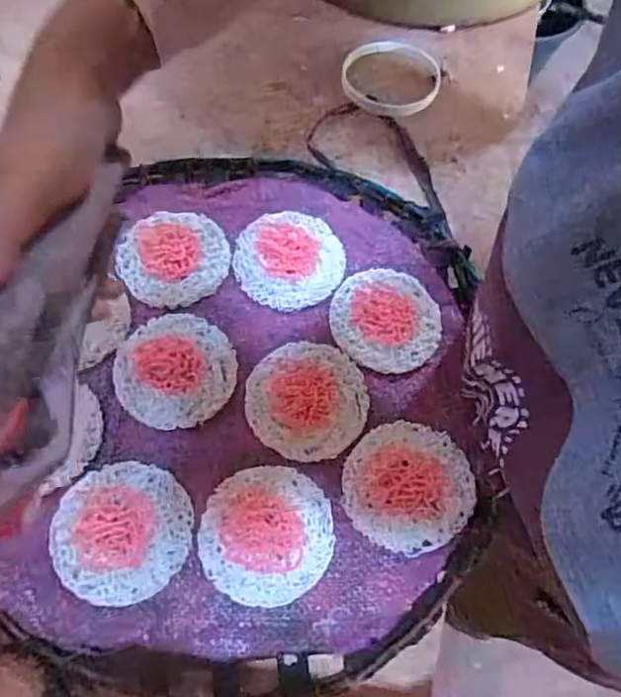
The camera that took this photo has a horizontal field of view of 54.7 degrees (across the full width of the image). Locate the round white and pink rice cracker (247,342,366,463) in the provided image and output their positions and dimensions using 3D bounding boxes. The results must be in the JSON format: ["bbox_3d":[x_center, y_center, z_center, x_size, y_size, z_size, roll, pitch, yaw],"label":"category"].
[{"bbox_3d":[-0.002,0.034,0.406,0.079,0.004,0.080,1,65,-3],"label":"round white and pink rice cracker"}]

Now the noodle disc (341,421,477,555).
[{"bbox_3d":[0.062,0.085,0.378,0.077,0.008,0.082,1,65,-3],"label":"noodle disc"}]

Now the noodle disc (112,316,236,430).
[{"bbox_3d":[-0.092,0.013,0.409,0.079,0.008,0.080,1,65,-3],"label":"noodle disc"}]

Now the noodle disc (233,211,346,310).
[{"bbox_3d":[-0.016,-0.068,0.452,0.080,0.005,0.079,1,65,-3],"label":"noodle disc"}]

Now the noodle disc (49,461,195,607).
[{"bbox_3d":[-0.112,0.108,0.358,0.078,0.006,0.081,1,65,-3],"label":"noodle disc"}]

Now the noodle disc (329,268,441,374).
[{"bbox_3d":[0.055,-0.022,0.435,0.077,0.004,0.079,1,65,-3],"label":"noodle disc"}]

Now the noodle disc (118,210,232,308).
[{"bbox_3d":[-0.103,-0.070,0.448,0.080,0.006,0.078,1,65,-3],"label":"noodle disc"}]

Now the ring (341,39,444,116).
[{"bbox_3d":[0.075,-0.255,0.555,0.089,0.010,0.102,12,65,2],"label":"ring"}]

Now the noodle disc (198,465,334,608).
[{"bbox_3d":[-0.026,0.112,0.363,0.076,0.004,0.078,1,65,-3],"label":"noodle disc"}]

